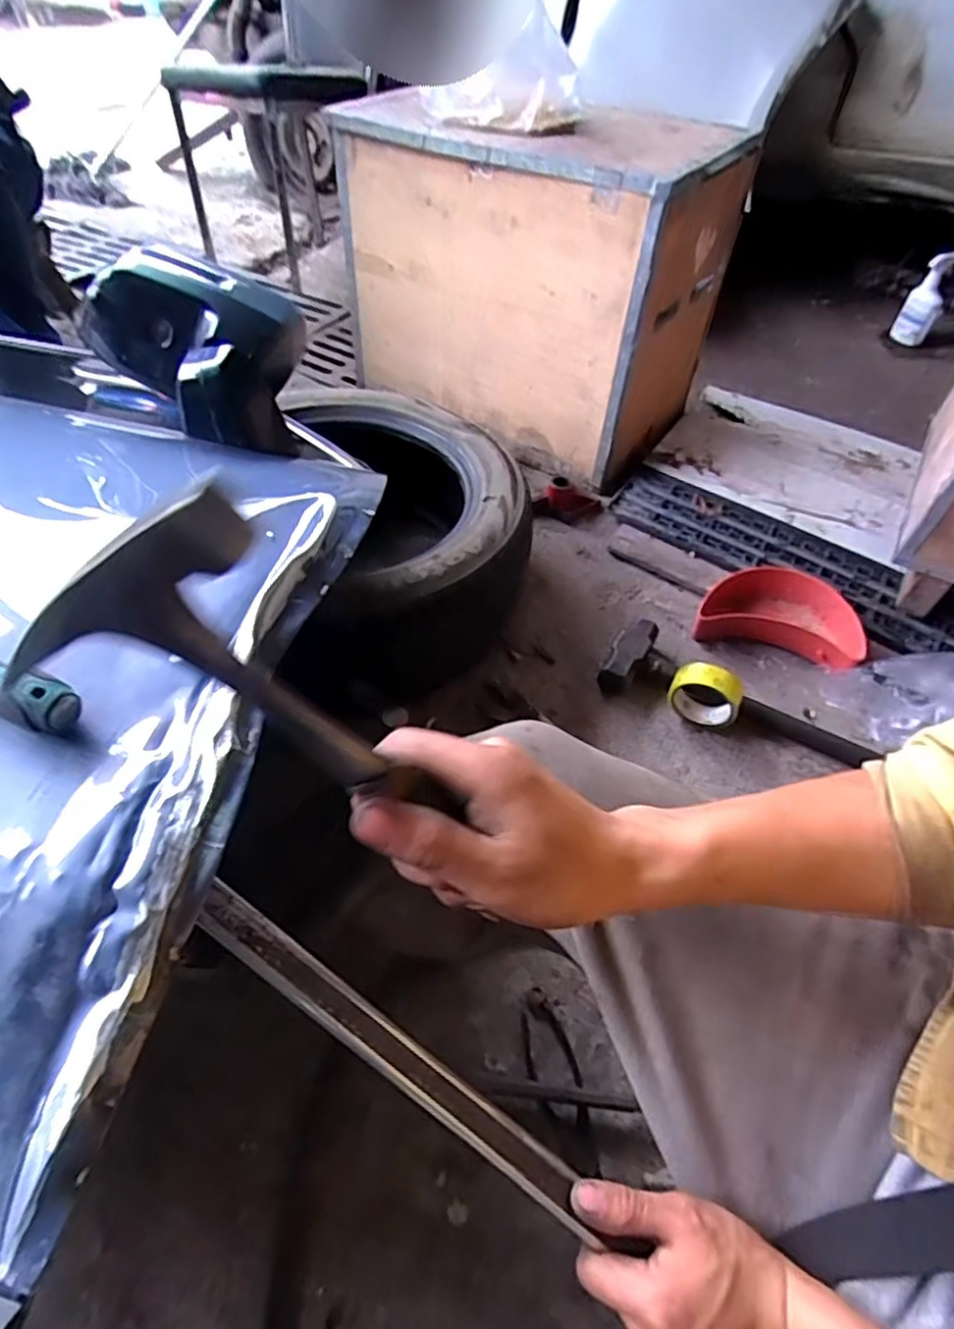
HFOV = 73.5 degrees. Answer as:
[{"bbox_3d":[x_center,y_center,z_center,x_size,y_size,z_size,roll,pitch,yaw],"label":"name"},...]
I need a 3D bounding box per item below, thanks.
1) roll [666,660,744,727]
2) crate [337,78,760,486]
[{"bbox_3d":[0.338,0.047,0.951,0.098,0.099,0.038,25,53,15],"label":"roll"},{"bbox_3d":[0.085,-0.738,1.245,0.685,0.498,0.317,29,55,20],"label":"crate"}]

